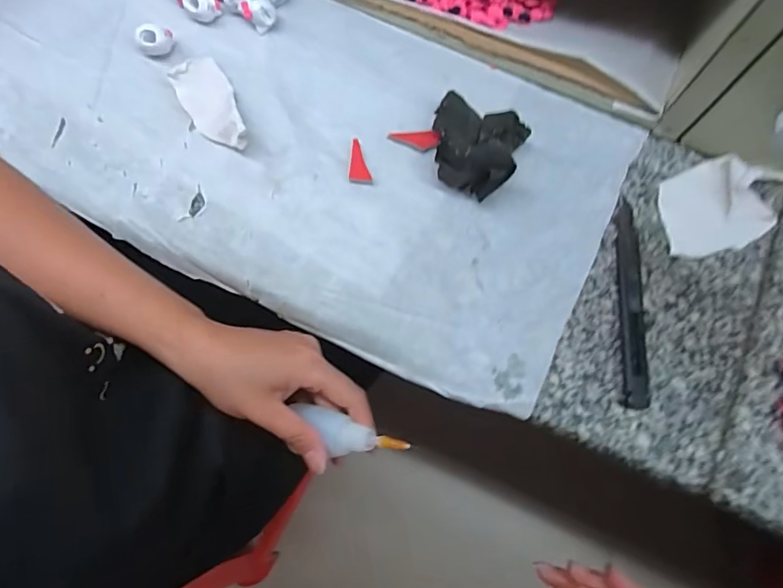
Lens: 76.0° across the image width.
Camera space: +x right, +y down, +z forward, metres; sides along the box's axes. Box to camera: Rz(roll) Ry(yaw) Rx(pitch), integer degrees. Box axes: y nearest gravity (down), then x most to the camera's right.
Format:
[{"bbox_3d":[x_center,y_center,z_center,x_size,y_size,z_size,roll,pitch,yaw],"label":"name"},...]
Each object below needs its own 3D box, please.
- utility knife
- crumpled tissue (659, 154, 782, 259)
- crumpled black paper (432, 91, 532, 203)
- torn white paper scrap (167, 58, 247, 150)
[{"bbox_3d":[0.161,0.003,0.333,0.018,0.013,0.142,6,74,1],"label":"utility knife"},{"bbox_3d":[0.230,-0.063,0.349,0.080,0.014,0.064,-12,74,-4],"label":"crumpled tissue"},{"bbox_3d":[0.056,-0.104,0.349,0.064,0.038,0.062,25,75,6],"label":"crumpled black paper"},{"bbox_3d":[-0.132,-0.137,0.357,0.037,0.021,0.078,-24,75,-8],"label":"torn white paper scrap"}]

